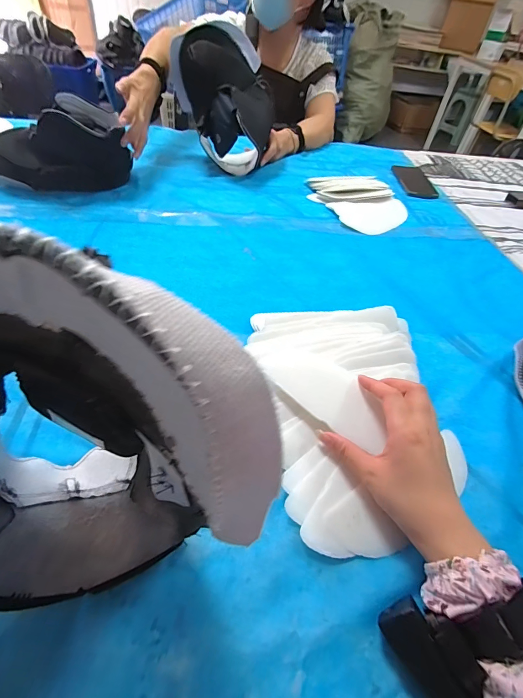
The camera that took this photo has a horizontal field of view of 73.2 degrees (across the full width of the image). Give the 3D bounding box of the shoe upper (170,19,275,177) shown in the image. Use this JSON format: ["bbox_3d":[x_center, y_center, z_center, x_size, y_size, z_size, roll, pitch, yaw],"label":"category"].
[{"bbox_3d":[-0.079,-0.516,0.748,0.188,0.228,0.152,14,49,6],"label":"shoe upper"}]

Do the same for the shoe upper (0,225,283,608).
[{"bbox_3d":[-0.093,0.071,0.181,0.147,0.281,0.084,20,48,-9],"label":"shoe upper"}]

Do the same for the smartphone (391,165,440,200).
[{"bbox_3d":[0.377,-0.410,0.861,0.081,0.004,0.175,4,49,-3],"label":"smartphone"}]

